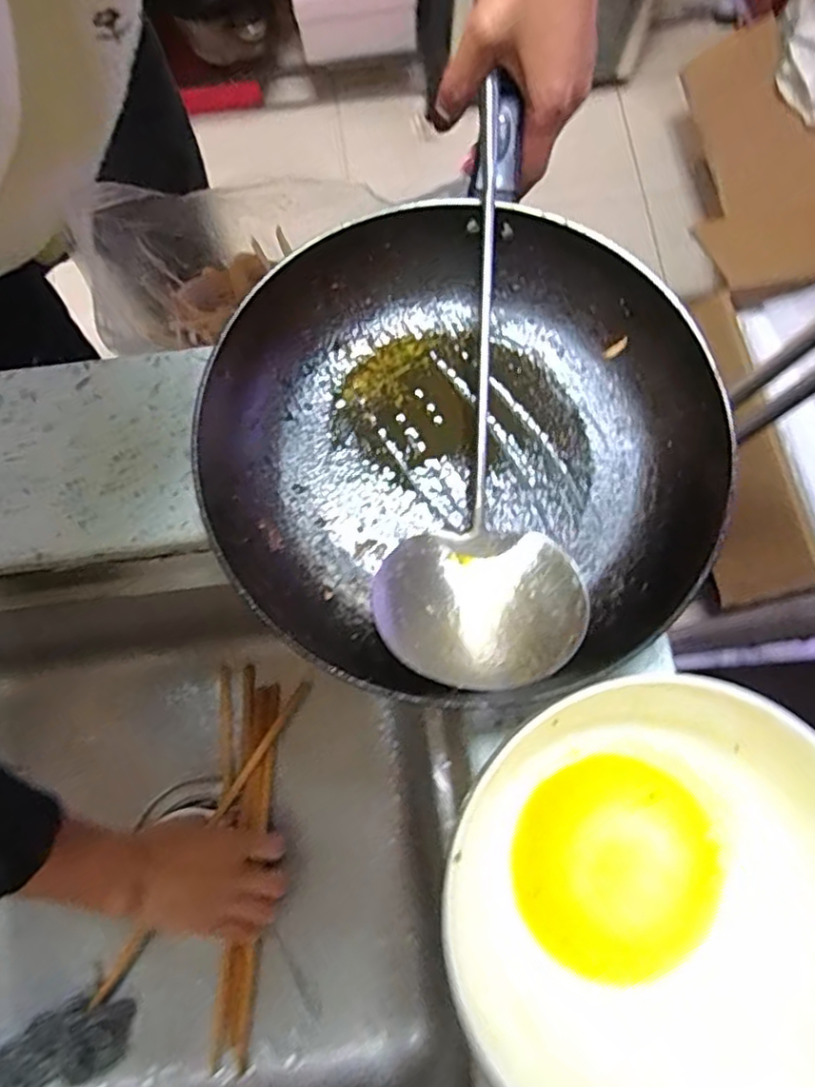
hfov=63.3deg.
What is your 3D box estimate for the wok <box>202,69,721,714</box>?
[{"bbox_3d":[0.025,-0.055,0.348,0.252,0.057,0.263,-24,79,-5],"label":"wok"}]

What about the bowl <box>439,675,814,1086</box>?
[{"bbox_3d":[0.106,0.149,0.286,0.168,0.085,0.168,0,78,0],"label":"bowl"}]

